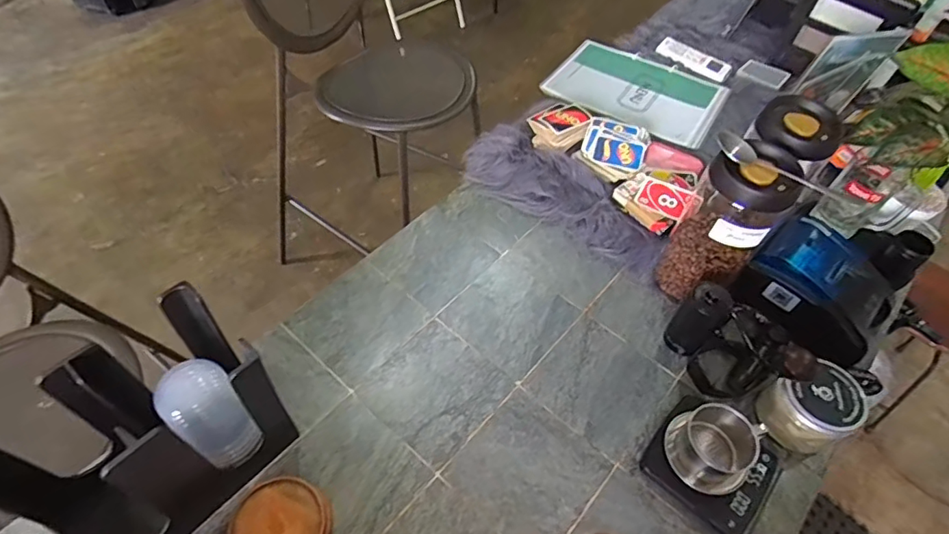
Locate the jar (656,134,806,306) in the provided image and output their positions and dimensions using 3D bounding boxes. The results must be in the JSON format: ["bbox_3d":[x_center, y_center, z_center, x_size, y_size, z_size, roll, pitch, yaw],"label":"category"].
[{"bbox_3d":[0.321,-0.051,0.683,0.090,0.213,0.105,35,59,21],"label":"jar"}]

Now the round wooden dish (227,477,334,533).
[{"bbox_3d":[-0.200,0.270,0.549,0.094,0.032,0.092,1,53,-2],"label":"round wooden dish"}]

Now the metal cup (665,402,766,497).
[{"bbox_3d":[0.266,0.199,0.594,0.085,0.067,0.087,1,53,-2],"label":"metal cup"}]

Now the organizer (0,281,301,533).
[{"bbox_3d":[-0.318,0.180,0.510,0.136,0.191,0.261,37,60,22],"label":"organizer"}]

